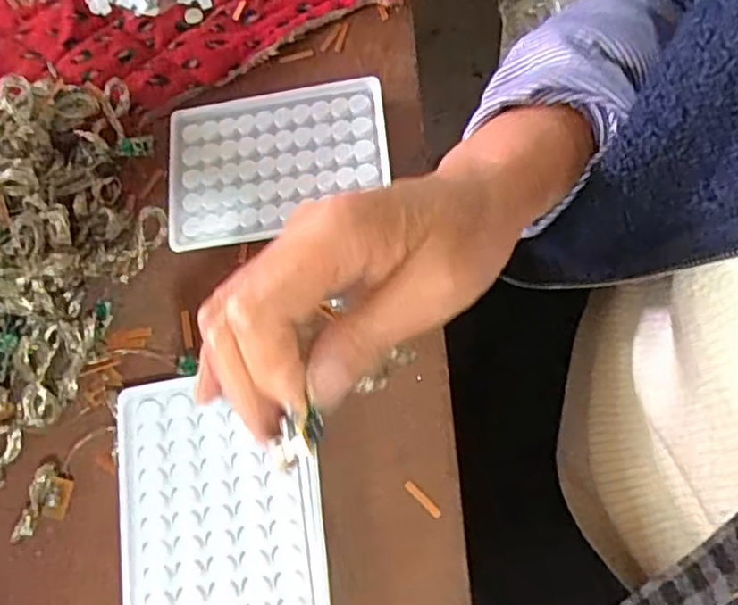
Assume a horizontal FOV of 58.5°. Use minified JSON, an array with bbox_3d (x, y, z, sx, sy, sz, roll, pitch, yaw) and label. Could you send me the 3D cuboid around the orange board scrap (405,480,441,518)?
[{"bbox_3d":[0.027,0.096,0.324,0.022,0.004,0.004,42,80,19],"label":"orange board scrap"}]

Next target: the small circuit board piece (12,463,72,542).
[{"bbox_3d":[-0.167,0.106,0.341,0.019,0.011,0.039,16,72,7],"label":"small circuit board piece"}]

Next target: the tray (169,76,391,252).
[{"bbox_3d":[-0.055,-0.084,0.386,0.128,0.013,0.092,-8,70,5],"label":"tray"}]

